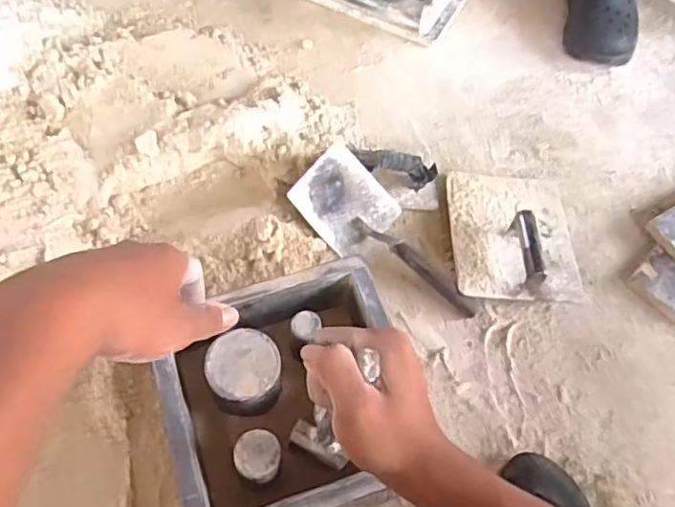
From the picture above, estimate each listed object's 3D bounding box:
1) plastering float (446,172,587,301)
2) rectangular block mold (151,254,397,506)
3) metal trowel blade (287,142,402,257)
[{"bbox_3d":[0.240,-0.035,0.810,0.168,0.067,0.196,2,61,-2],"label":"plastering float"},{"bbox_3d":[-0.052,0.158,0.638,0.230,0.109,0.238,-13,63,-10],"label":"rectangular block mold"},{"bbox_3d":[0.012,-0.068,0.810,0.109,0.010,0.127,-46,106,-16],"label":"metal trowel blade"}]

